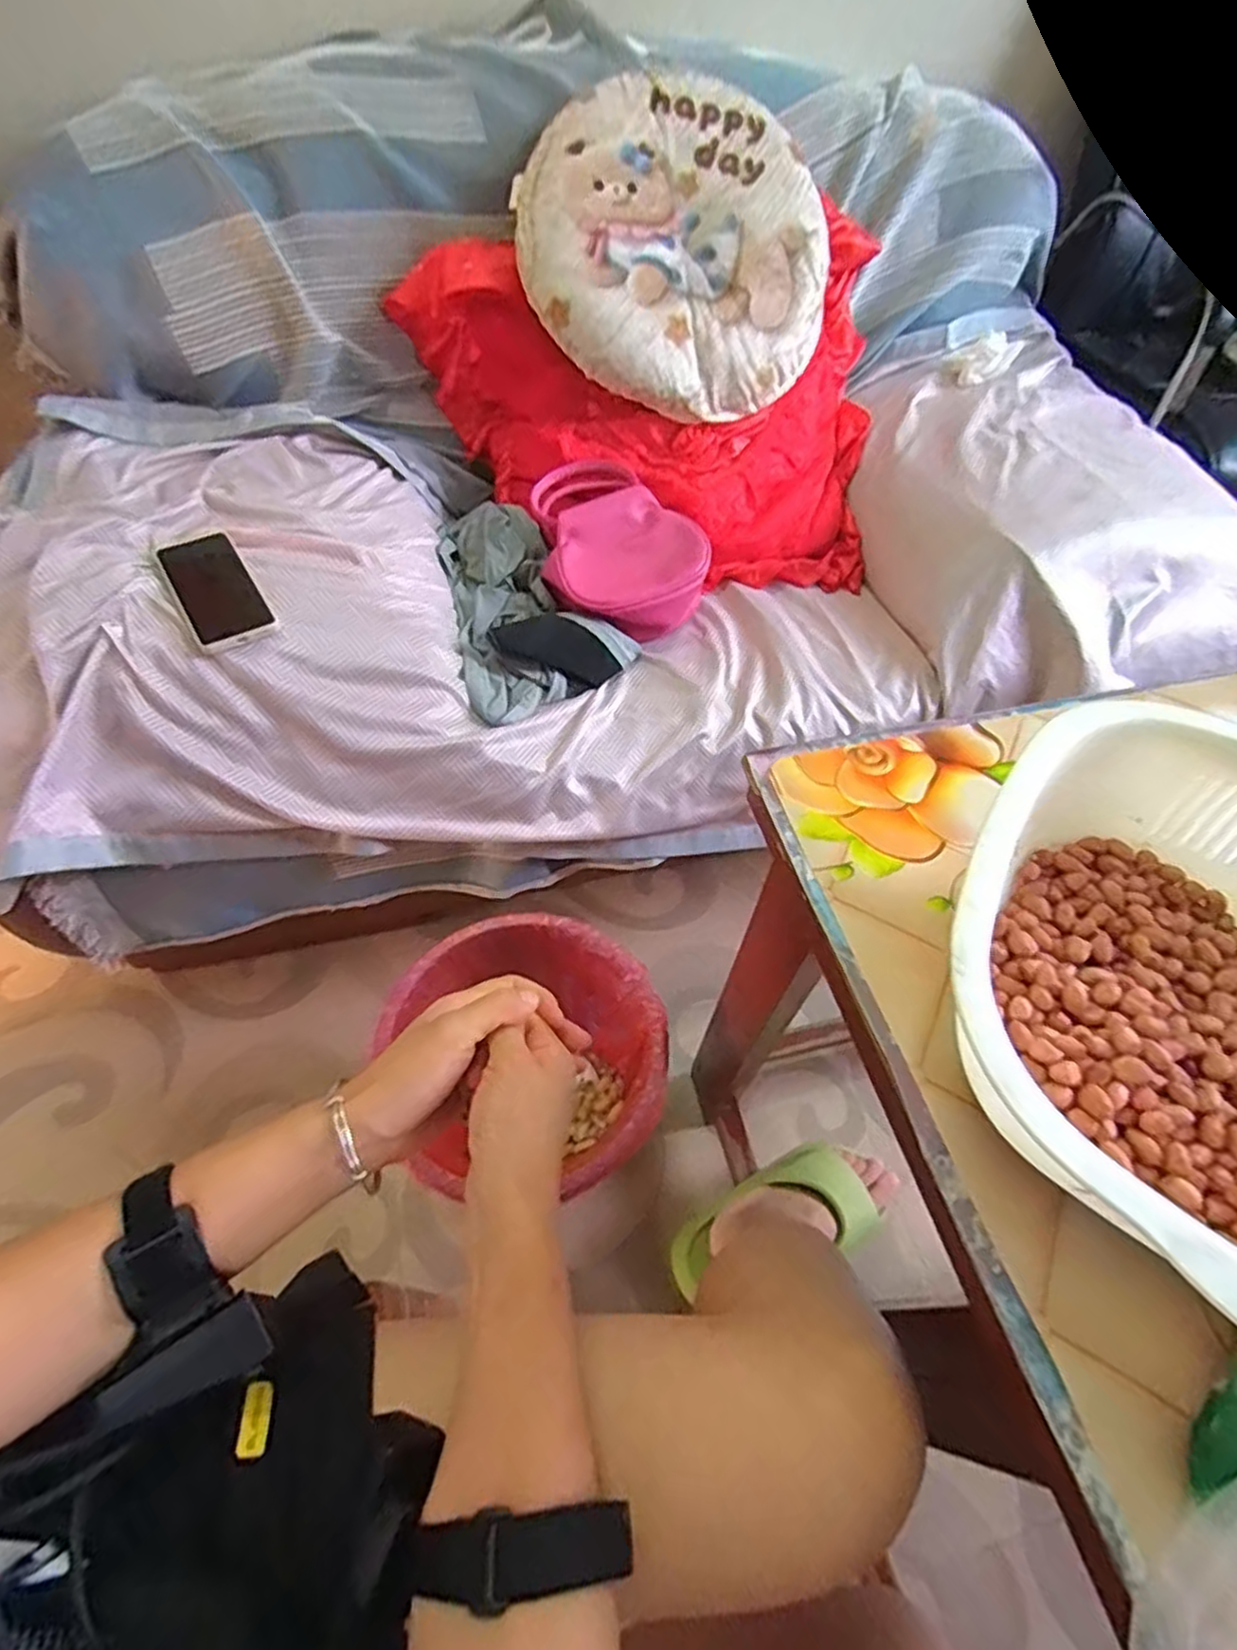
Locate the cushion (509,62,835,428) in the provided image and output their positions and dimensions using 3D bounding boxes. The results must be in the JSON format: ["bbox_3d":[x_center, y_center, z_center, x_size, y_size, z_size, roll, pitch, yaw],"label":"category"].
[{"bbox_3d":[0.068,-0.691,0.837,0.357,0.047,0.359,-5,100,-7],"label":"cushion"}]

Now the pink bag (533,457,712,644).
[{"bbox_3d":[-0.001,-0.343,0.885,0.196,0.085,0.253,-22,78,-2],"label":"pink bag"}]

